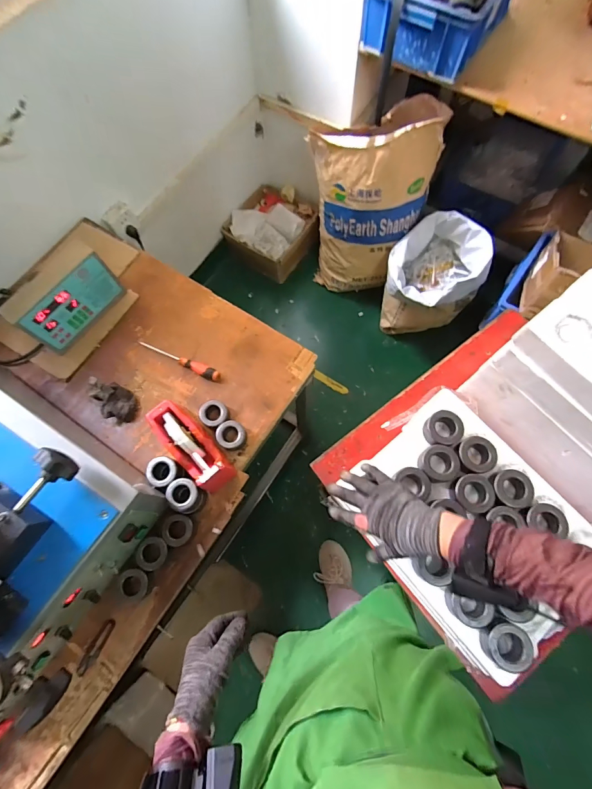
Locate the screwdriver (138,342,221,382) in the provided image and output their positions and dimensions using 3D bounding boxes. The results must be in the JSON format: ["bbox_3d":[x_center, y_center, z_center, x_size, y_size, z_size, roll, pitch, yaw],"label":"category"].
[{"bbox_3d":[-0.279,-0.084,0.862,0.223,0.024,0.026,26,74,9],"label":"screwdriver"}]

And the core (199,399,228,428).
[{"bbox_3d":[-0.184,0.046,0.813,0.059,0.037,0.060,0,72,1],"label":"core"}]

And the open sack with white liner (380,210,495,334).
[{"bbox_3d":[0.522,-0.434,1.417,0.325,0.359,0.326,34,76,11],"label":"open sack with white liner"}]

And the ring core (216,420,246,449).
[{"bbox_3d":[-0.142,0.088,0.796,0.061,0.035,0.061,0,72,1],"label":"ring core"}]

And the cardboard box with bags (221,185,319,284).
[{"bbox_3d":[-0.102,-0.730,1.611,0.366,0.200,0.355,37,76,12],"label":"cardboard box with bags"}]

